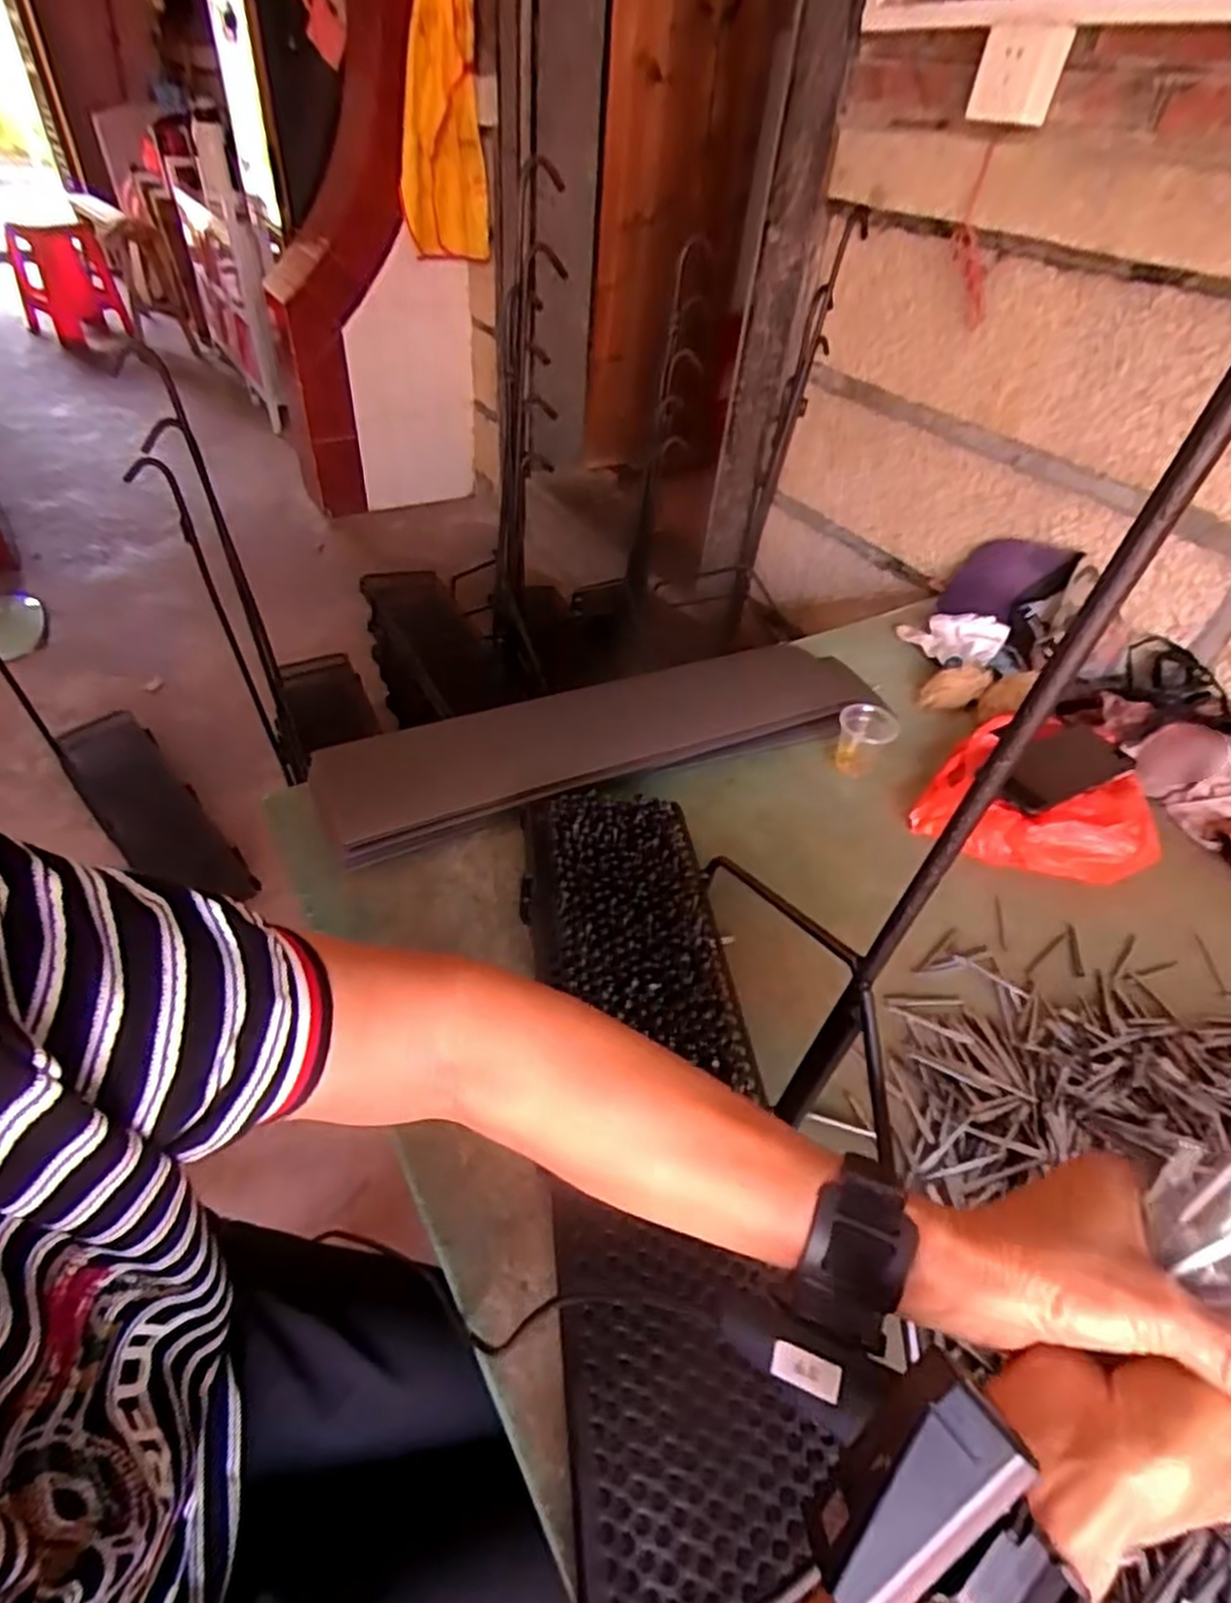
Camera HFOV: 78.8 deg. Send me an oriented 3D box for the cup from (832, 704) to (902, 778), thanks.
[{"bbox_3d":[0.279,-0.067,0.850,0.061,0.064,0.055,21,46,14],"label":"cup"}]

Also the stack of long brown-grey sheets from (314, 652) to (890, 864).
[{"bbox_3d":[0.005,-0.075,0.818,0.619,0.031,0.148,-16,49,-22],"label":"stack of long brown-grey sheets"}]

